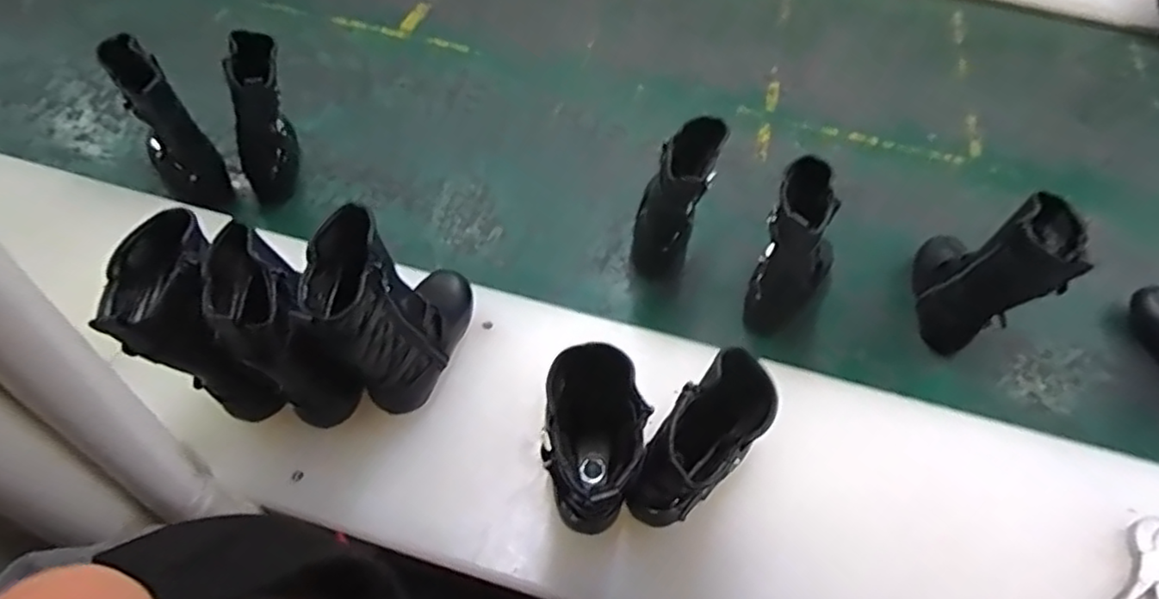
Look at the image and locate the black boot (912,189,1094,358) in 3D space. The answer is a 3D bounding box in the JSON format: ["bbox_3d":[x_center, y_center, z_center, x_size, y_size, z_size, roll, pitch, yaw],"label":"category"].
[{"bbox_3d":[0.387,-0.033,0.624,0.073,0.170,0.136,18,56,9],"label":"black boot"}]

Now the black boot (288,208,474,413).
[{"bbox_3d":[-0.137,-0.001,0.486,0.065,0.157,0.148,17,54,8],"label":"black boot"}]

